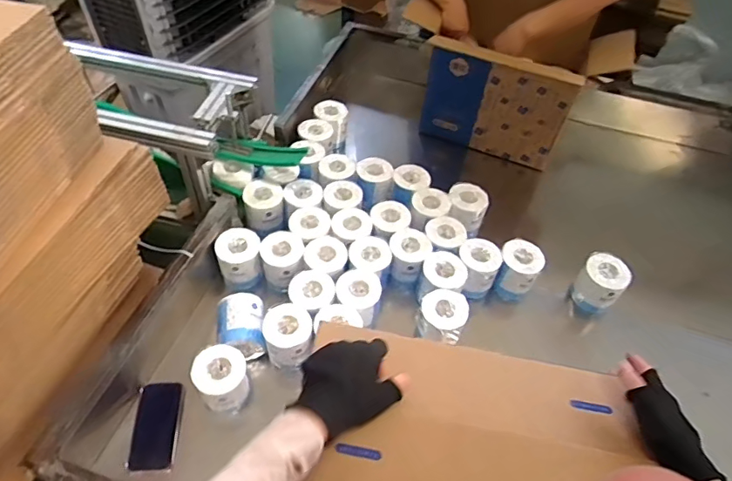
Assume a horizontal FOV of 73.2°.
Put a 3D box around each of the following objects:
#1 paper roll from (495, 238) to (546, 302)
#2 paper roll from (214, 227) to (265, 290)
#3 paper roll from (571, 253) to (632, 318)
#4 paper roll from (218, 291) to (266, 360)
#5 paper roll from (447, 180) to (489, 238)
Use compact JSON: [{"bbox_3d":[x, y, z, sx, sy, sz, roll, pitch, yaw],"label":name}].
[{"bbox_3d":[0.353,0.076,1.163,0.091,0.131,0.090,2,50,-3],"label":"paper roll"},{"bbox_3d":[-0.287,0.051,1.131,0.093,0.126,0.100,2,50,-3],"label":"paper roll"},{"bbox_3d":[0.548,0.110,1.173,0.099,0.139,0.092,2,50,-3],"label":"paper roll"},{"bbox_3d":[-0.256,0.181,1.026,0.089,0.097,0.121,-6,51,-9],"label":"paper roll"},{"bbox_3d":[0.254,-0.078,1.260,0.100,0.101,0.099,19,51,11],"label":"paper roll"}]

